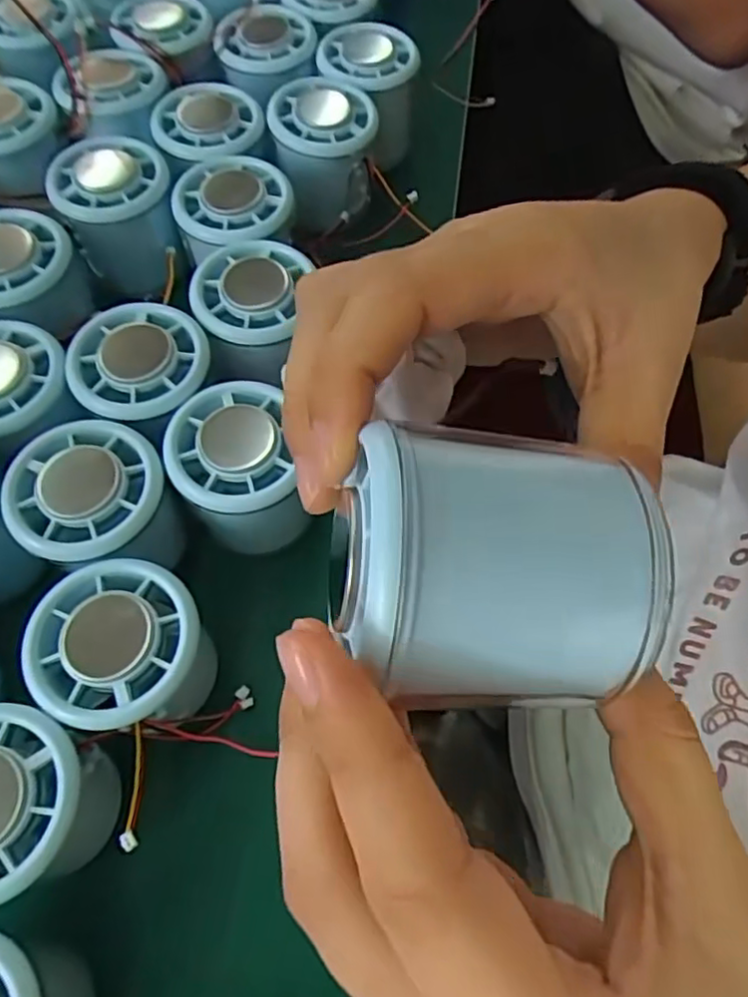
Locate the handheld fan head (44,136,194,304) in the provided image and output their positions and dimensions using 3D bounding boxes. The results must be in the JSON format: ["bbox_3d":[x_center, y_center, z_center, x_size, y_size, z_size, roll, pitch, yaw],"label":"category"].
[{"bbox_3d":[-0.129,-0.144,0.334,0.057,0.055,0.060,-12,64,-6],"label":"handheld fan head"}]

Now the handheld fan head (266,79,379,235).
[{"bbox_3d":[-0.026,-0.187,0.356,0.055,0.052,0.064,-9,64,-4],"label":"handheld fan head"}]

